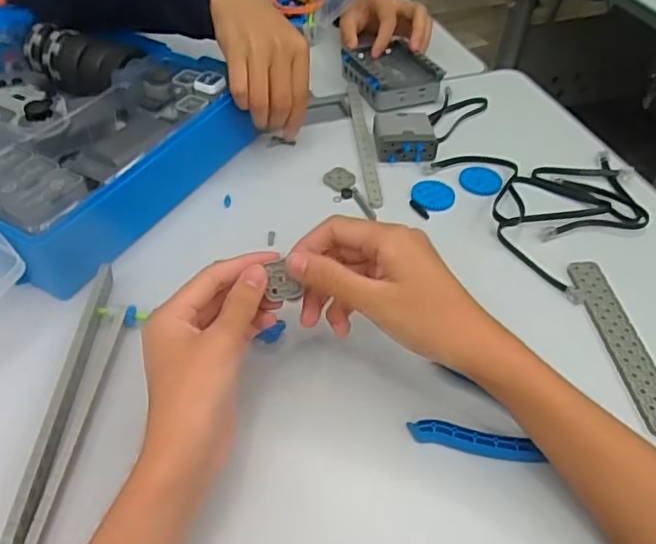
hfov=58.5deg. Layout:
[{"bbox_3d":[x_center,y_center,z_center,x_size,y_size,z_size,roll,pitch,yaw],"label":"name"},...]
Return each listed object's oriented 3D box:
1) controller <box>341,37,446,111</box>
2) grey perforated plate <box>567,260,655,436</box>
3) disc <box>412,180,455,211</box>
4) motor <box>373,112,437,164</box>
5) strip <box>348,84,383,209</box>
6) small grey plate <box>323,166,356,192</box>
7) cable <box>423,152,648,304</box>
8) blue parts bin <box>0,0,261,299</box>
[{"bbox_3d":[0.070,-0.218,0.643,0.081,0.029,0.096,-16,50,-18],"label":"controller"},{"bbox_3d":[0.216,0.050,0.432,0.026,0.008,0.151,-4,47,-7],"label":"grey perforated plate"},{"bbox_3d":[0.095,-0.070,0.531,0.035,0.005,0.037,2,47,-2],"label":"disc"},{"bbox_3d":[0.076,-0.136,0.576,0.057,0.022,0.059,0,47,-3],"label":"motor"},{"bbox_3d":[0.036,-0.132,0.583,0.015,0.009,0.190,-2,47,-5],"label":"strip"},{"bbox_3d":[0.011,-0.085,0.543,0.026,0.006,0.028,2,47,-2],"label":"small grey plate"},{"bbox_3d":[0.213,-0.071,0.532,0.166,0.012,0.184,-22,52,-22],"label":"cable"},{"bbox_3d":[-0.284,-0.143,0.536,0.351,0.071,0.270,25,50,19],"label":"blue parts bin"}]

